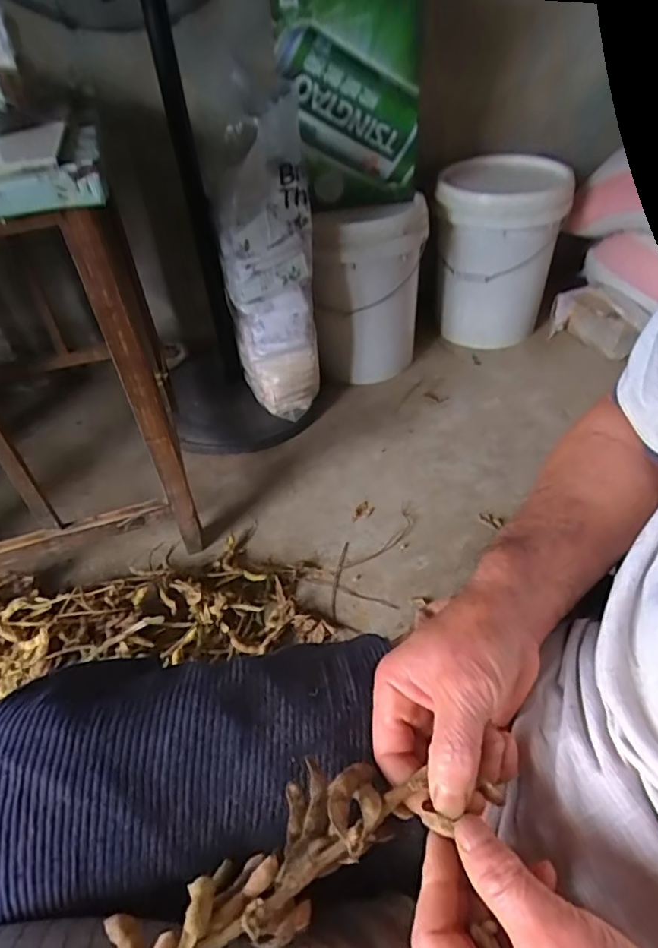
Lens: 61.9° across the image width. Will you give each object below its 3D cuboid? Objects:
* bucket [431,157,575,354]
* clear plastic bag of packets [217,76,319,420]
[{"bbox_3d":[0.420,-0.550,1.385,0.275,0.414,0.275,10,44,15],"label":"bucket"},{"bbox_3d":[-0.117,-0.393,1.082,0.171,0.550,0.146,-11,44,-6],"label":"clear plastic bag of packets"}]

